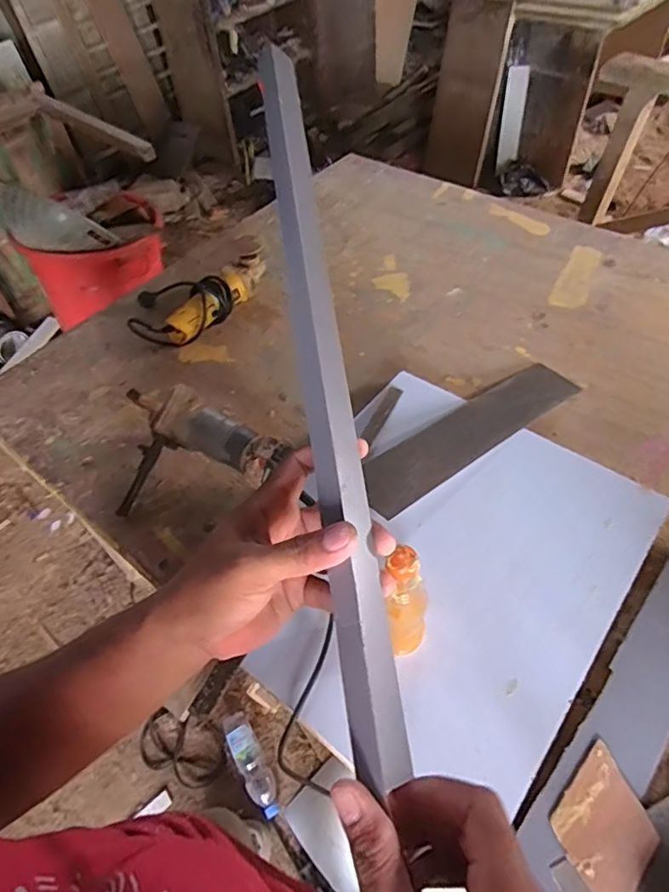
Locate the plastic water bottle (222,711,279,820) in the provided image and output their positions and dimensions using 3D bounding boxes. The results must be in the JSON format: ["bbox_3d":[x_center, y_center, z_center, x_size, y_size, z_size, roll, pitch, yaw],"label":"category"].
[{"bbox_3d":[-0.202,0.766,1.308,0.067,0.065,0.237,-26,53,-16],"label":"plastic water bottle"}]

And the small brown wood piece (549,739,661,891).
[{"bbox_3d":[0.277,0.386,0.546,0.113,0.006,0.095,-36,66,-24],"label":"small brown wood piece"}]

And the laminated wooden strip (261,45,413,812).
[{"bbox_3d":[-0.012,-0.078,0.380,0.030,0.025,0.546,-8,70,-1],"label":"laminated wooden strip"}]

